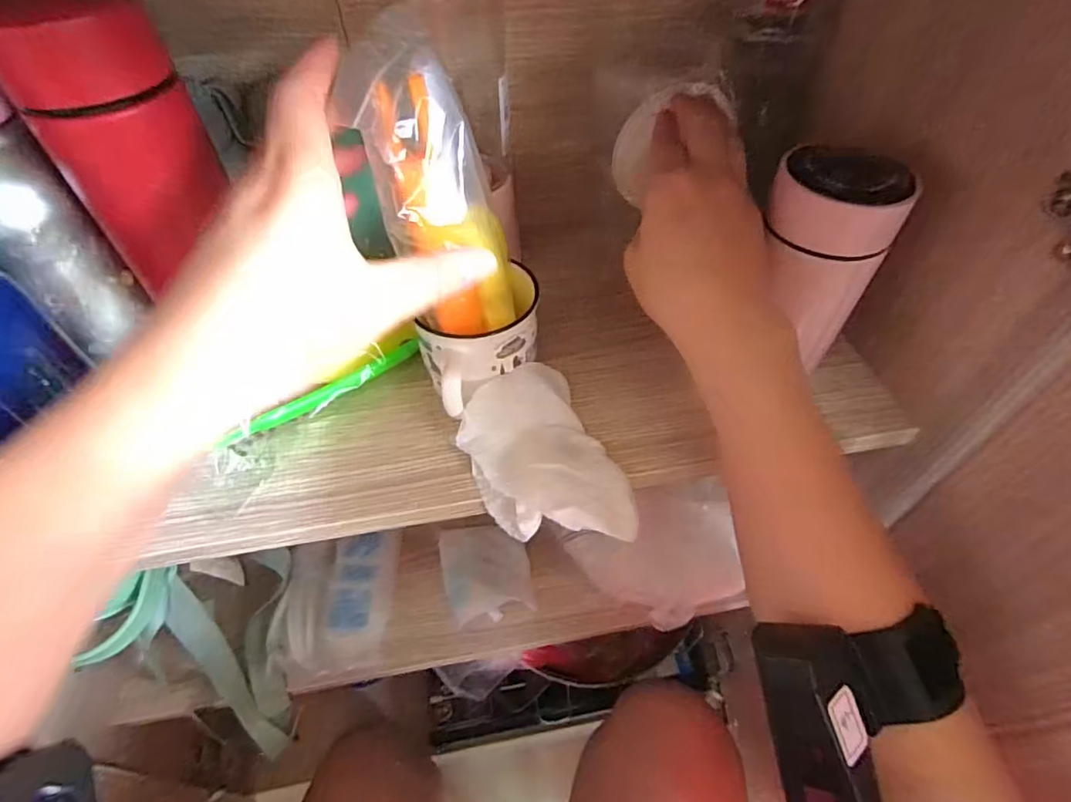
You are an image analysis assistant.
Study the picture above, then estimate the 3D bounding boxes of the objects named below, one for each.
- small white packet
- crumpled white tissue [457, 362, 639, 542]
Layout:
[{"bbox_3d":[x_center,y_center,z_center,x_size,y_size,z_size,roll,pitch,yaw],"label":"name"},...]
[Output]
[{"bbox_3d":[-0.046,0.158,0.507,0.079,0.012,0.092,-12,51,-9],"label":"small white packet"},{"bbox_3d":[0.003,0.031,0.290,0.069,0.026,0.108,-21,53,-16],"label":"crumpled white tissue"}]

